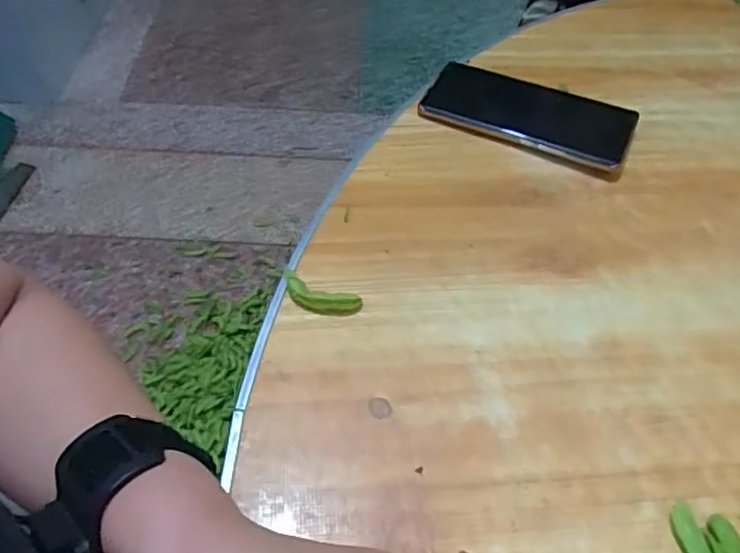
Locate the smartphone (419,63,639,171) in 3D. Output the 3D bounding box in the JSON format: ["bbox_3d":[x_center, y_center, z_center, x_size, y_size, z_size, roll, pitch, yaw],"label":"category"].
[{"bbox_3d":[0.126,-0.133,0.458,0.161,0.012,0.079,19,55,14],"label":"smartphone"}]

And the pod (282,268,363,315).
[{"bbox_3d":[-0.032,0.014,0.360,0.052,0.011,0.019,17,55,11],"label":"pod"}]

